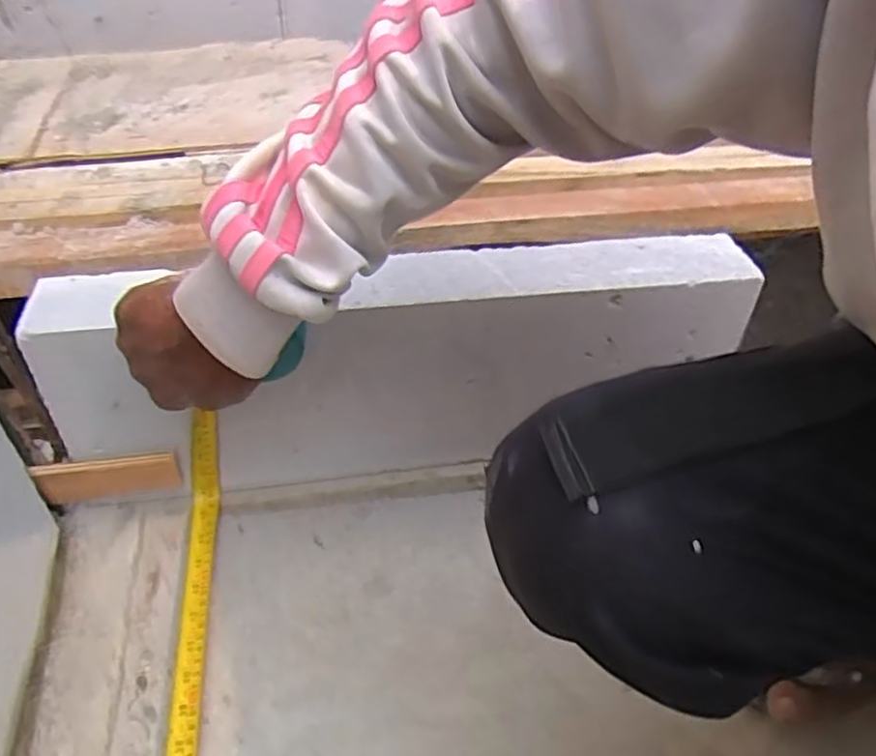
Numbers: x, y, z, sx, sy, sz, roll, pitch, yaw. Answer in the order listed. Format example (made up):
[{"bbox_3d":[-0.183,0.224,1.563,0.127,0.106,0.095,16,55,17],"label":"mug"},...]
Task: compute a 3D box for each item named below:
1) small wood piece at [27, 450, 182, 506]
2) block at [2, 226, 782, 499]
[{"bbox_3d":[-0.282,0.086,0.606,0.110,0.050,0.013,-8,44,-11],"label":"small wood piece"},{"bbox_3d":[-0.024,-0.012,0.645,0.587,0.198,0.081,-6,44,-9],"label":"block"}]

